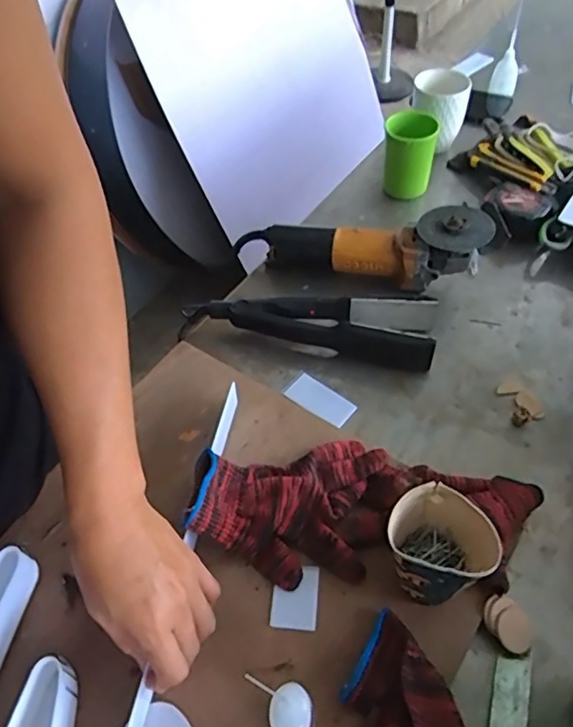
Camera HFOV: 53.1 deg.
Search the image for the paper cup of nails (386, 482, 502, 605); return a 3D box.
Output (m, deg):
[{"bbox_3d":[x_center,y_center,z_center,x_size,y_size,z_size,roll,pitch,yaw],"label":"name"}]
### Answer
[{"bbox_3d":[0.122,0.155,0.467,0.081,0.082,0.069,35,62,29],"label":"paper cup of nails"}]

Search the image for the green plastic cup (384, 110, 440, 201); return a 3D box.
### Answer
[{"bbox_3d":[0.179,-0.298,0.845,0.072,0.123,0.071,-1,52,1],"label":"green plastic cup"}]

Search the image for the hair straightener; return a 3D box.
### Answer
[{"bbox_3d":[0.023,-0.046,0.685,0.298,0.047,0.074,5,52,10],"label":"hair straightener"}]

